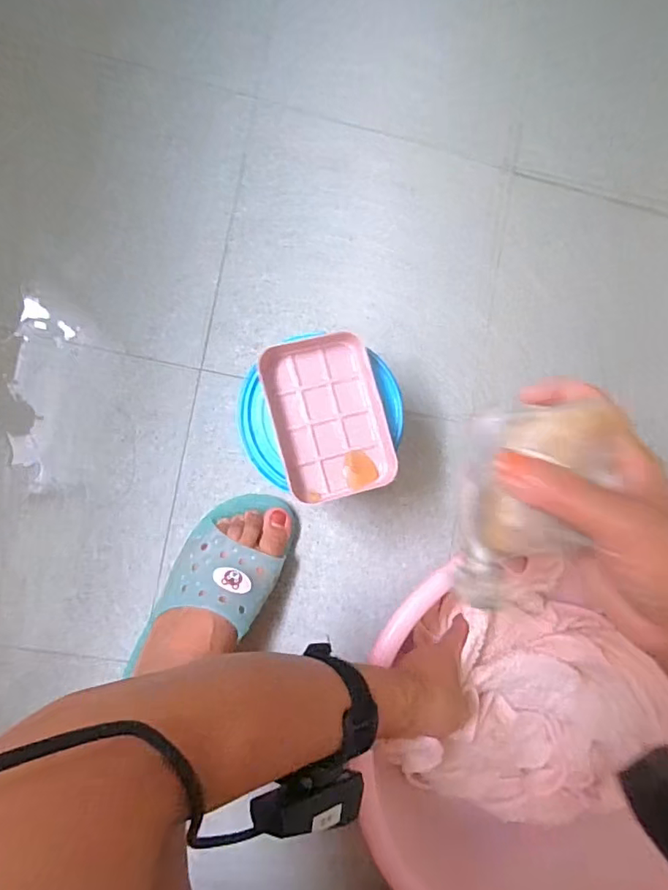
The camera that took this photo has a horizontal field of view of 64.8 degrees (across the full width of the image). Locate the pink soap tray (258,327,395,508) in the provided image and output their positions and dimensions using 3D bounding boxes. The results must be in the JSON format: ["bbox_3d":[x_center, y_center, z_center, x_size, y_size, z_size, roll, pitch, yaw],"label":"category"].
[{"bbox_3d":[-0.005,-0.023,0.423,0.085,0.021,0.129,-14,89,-7],"label":"pink soap tray"}]

